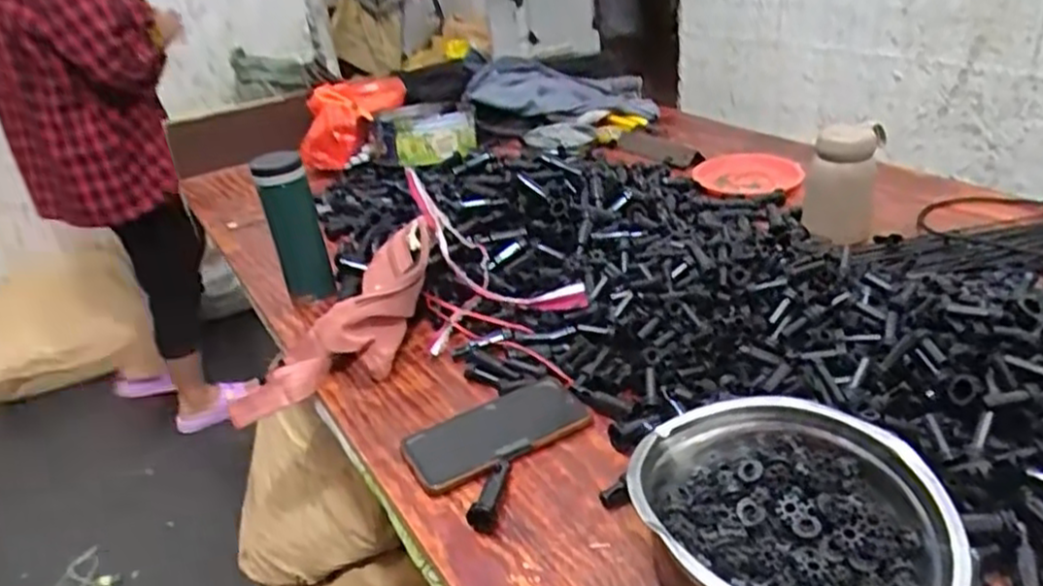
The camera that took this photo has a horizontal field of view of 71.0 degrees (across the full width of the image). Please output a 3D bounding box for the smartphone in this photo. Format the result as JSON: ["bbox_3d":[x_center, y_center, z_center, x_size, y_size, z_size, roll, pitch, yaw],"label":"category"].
[{"bbox_3d":[-0.021,0.127,0.667,0.167,0.011,0.082,-22,33,-25],"label":"smartphone"}]

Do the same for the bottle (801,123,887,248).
[{"bbox_3d":[0.393,-0.127,0.900,0.079,0.156,0.062,7,32,23],"label":"bottle"}]

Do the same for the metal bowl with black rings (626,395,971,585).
[{"bbox_3d":[0.180,0.159,0.502,0.191,0.064,0.214,-9,29,-5],"label":"metal bowl with black rings"}]

